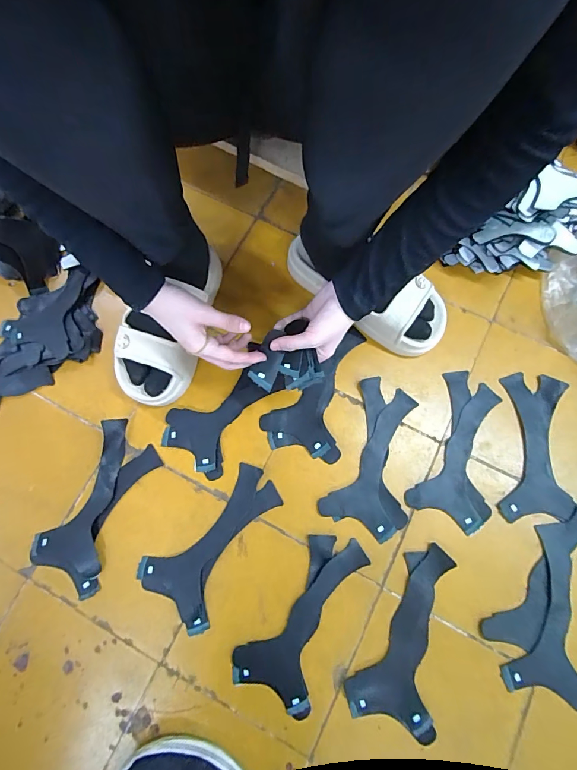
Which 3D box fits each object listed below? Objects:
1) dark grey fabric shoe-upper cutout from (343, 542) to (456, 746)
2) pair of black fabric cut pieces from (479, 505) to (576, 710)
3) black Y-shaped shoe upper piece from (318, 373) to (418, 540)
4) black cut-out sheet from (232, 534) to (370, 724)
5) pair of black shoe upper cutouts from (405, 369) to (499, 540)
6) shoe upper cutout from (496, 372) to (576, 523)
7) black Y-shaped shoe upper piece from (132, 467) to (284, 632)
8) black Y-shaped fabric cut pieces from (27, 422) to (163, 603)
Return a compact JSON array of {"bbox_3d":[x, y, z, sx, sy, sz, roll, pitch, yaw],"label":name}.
[{"bbox_3d":[0.148,0.300,0.462,0.097,0.006,0.200,21,76,7],"label":"dark grey fabric shoe-upper cutout"},{"bbox_3d":[0.315,0.258,0.472,0.121,0.010,0.215,16,76,6],"label":"pair of black fabric cut pieces"},{"bbox_3d":[0.124,0.097,0.521,0.105,0.006,0.197,20,76,7],"label":"black Y-shaped shoe upper piece"},{"bbox_3d":[0.016,0.279,0.471,0.098,0.004,0.198,25,77,8],"label":"black cut-out sheet"},{"bbox_3d":[0.230,0.082,0.519,0.098,0.006,0.200,16,76,6],"label":"pair of black shoe upper cutouts"},{"bbox_3d":[0.330,0.080,0.514,0.085,0.008,0.193,5,75,3],"label":"shoe upper cutout"},{"bbox_3d":[-0.092,0.201,0.495,0.104,0.004,0.195,39,79,11],"label":"black Y-shaped shoe upper piece"},{"bbox_3d":[-0.246,0.156,0.498,0.098,0.025,0.202,28,77,9],"label":"black Y-shaped fabric cut pieces"}]

